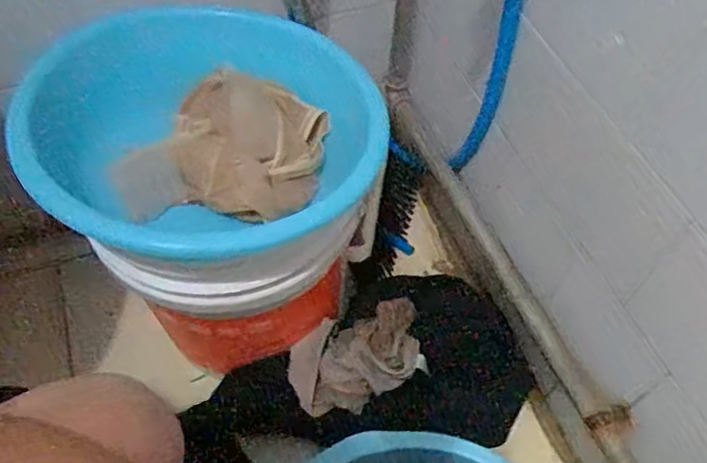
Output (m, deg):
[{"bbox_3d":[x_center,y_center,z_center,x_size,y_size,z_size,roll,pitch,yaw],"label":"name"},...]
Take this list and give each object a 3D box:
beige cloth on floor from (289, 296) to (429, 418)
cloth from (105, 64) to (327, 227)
[{"bbox_3d":[0.015,0.159,0.809,0.206,0.053,0.117,-29,61,-19],"label":"beige cloth on floor"},{"bbox_3d":[-0.127,-0.084,0.658,0.173,0.067,0.208,18,58,11],"label":"cloth"}]

